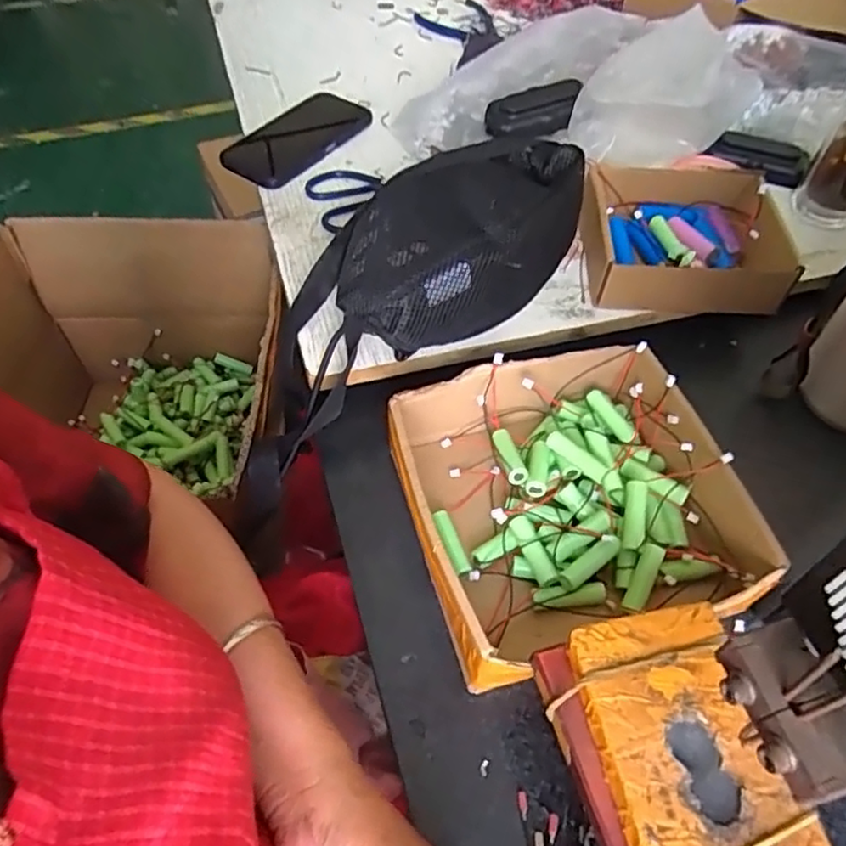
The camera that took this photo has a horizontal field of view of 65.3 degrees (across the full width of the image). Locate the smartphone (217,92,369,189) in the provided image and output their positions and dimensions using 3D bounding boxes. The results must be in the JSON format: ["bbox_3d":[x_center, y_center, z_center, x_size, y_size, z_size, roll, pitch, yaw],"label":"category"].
[{"bbox_3d":[-0.134,-0.304,0.703,0.094,0.012,0.169,34,60,21],"label":"smartphone"}]

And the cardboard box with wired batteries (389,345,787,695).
[{"bbox_3d":[0.095,0.048,0.451,0.204,0.062,0.198,-13,55,-11],"label":"cardboard box with wired batteries"}]

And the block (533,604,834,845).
[{"bbox_3d":[0.120,0.166,0.306,0.089,0.024,0.145,-11,55,-10],"label":"block"}]

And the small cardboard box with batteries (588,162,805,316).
[{"bbox_3d":[0.228,-0.164,0.587,0.165,0.055,0.140,3,54,1],"label":"small cardboard box with batteries"}]

